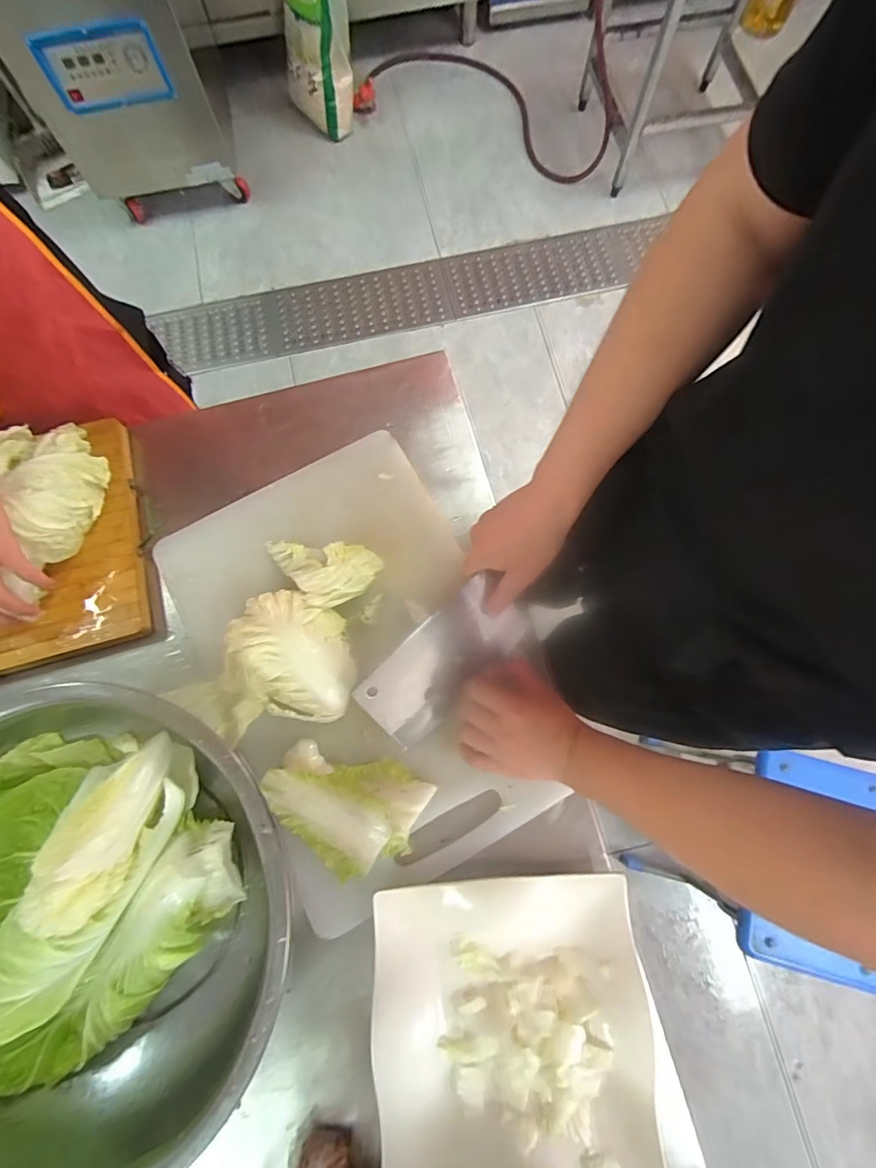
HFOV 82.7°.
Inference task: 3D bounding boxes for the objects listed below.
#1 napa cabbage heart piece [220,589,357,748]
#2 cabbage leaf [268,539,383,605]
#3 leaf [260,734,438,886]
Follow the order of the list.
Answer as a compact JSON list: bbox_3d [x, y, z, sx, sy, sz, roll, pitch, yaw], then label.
[{"bbox_3d":[-0.164,0.077,0.514,0.143,0.059,0.138,-11,77,-2],"label":"napa cabbage heart piece"},{"bbox_3d":[-0.127,-0.030,0.551,0.084,0.041,0.114,-43,80,-8],"label":"cabbage leaf"},{"bbox_3d":[-0.090,0.212,0.494,0.145,0.027,0.115,41,81,10],"label":"leaf"}]

